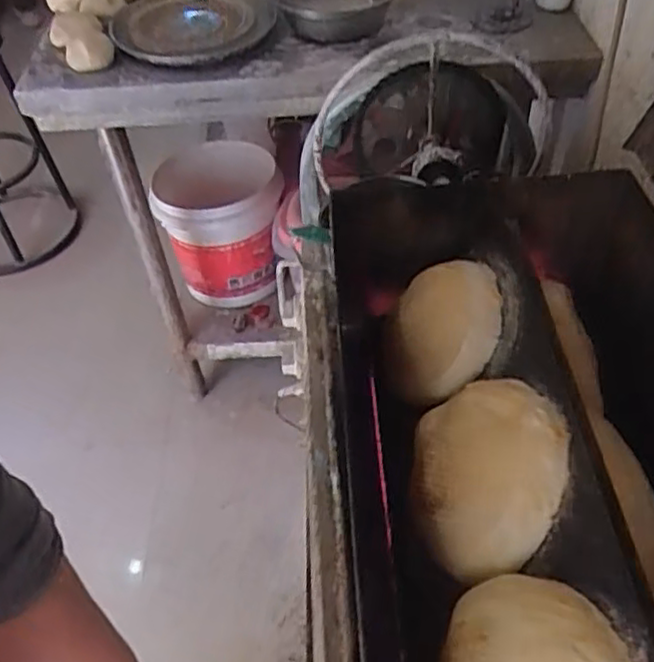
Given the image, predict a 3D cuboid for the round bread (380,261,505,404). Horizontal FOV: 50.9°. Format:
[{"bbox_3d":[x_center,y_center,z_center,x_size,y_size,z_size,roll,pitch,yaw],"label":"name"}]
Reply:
[{"bbox_3d":[0.101,0.002,0.595,0.099,0.083,0.131,2,48,6],"label":"round bread"}]

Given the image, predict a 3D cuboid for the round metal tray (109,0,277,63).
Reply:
[{"bbox_3d":[-0.196,-0.446,0.976,0.217,0.032,0.217,-2,48,2],"label":"round metal tray"}]

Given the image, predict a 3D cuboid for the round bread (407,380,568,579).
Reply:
[{"bbox_3d":[0.115,0.101,0.494,0.106,0.078,0.142,5,48,8],"label":"round bread"}]

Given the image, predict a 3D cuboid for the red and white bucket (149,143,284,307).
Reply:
[{"bbox_3d":[-0.216,-0.237,1.461,0.248,0.258,0.269,-5,48,-1],"label":"red and white bucket"}]

